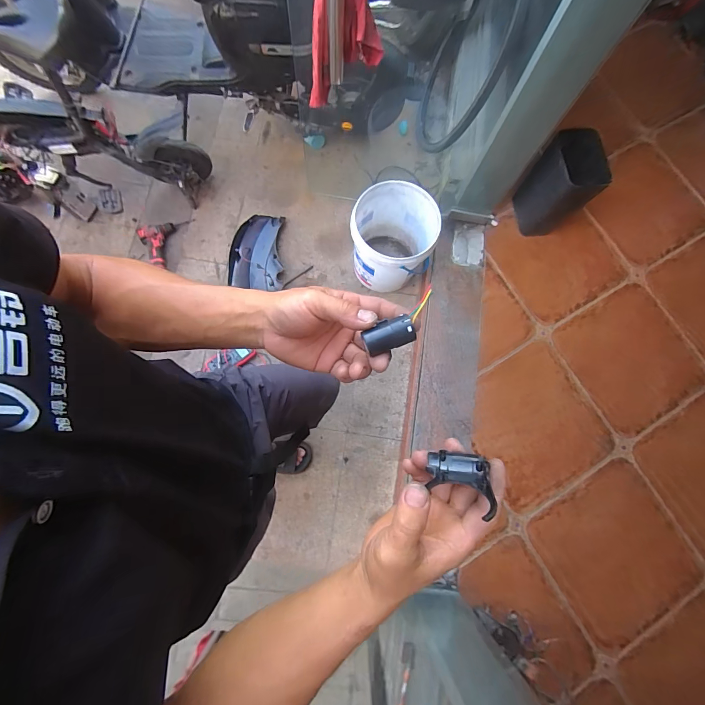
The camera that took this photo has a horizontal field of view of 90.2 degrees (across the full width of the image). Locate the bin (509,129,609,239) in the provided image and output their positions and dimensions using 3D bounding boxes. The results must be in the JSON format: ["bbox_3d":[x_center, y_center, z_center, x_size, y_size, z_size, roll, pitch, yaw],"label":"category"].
[{"bbox_3d":[0.728,-0.593,1.275,0.140,0.328,0.219,-8,79,-5],"label":"bin"}]

